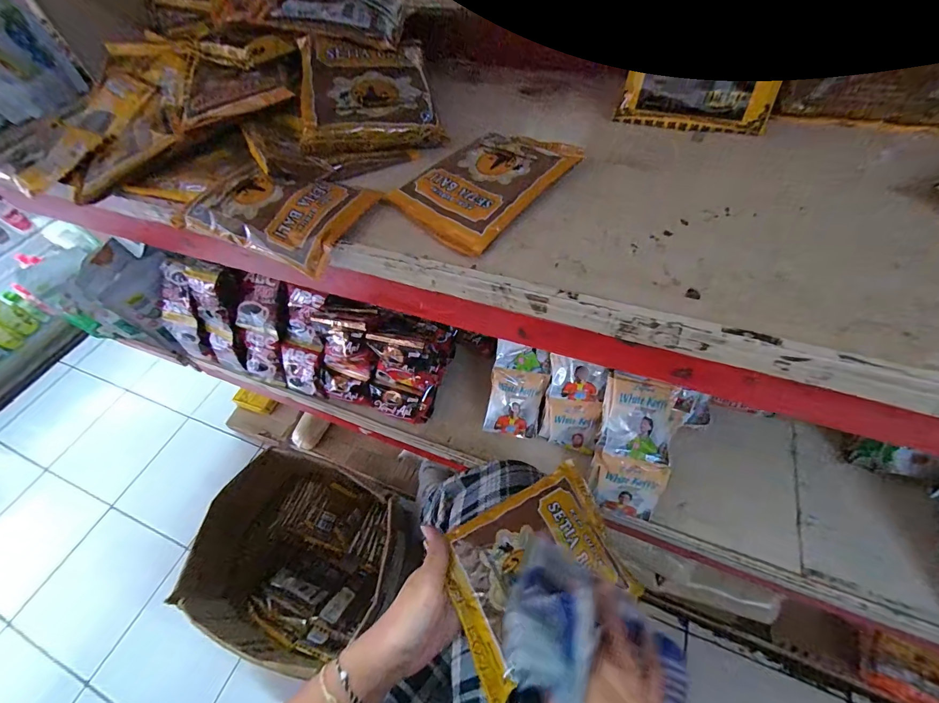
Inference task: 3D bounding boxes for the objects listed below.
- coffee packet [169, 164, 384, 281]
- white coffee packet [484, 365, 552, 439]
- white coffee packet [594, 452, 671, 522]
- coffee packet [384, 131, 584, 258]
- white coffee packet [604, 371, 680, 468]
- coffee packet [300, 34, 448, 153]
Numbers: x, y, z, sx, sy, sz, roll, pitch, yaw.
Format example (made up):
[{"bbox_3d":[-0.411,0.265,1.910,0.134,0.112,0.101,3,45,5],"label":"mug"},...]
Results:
[{"bbox_3d":[-0.153,-0.121,0.332,0.127,0.033,0.094,16,58,16],"label":"coffee packet"},{"bbox_3d":[0.069,0.077,0.592,0.080,0.017,0.102,10,101,6],"label":"white coffee packet"},{"bbox_3d":[0.206,0.180,0.515,0.079,0.093,0.018,10,23,8],"label":"white coffee packet"},{"bbox_3d":[0.015,-0.147,0.338,0.104,0.017,0.145,36,65,27],"label":"coffee packet"},{"bbox_3d":[0.217,0.086,0.504,0.080,0.022,0.100,11,82,5],"label":"white coffee packet"},{"bbox_3d":[-0.102,-0.257,0.394,0.122,0.028,0.141,-10,71,-9],"label":"coffee packet"}]

